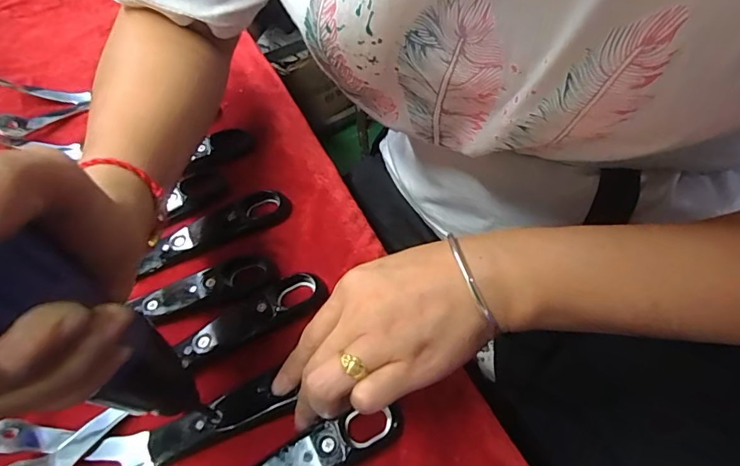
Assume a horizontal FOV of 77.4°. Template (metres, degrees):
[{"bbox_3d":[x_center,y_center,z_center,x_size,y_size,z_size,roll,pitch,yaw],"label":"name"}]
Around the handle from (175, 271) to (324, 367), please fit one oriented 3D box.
[{"bbox_3d":[-0.078,0.056,0.306,0.099,0.009,0.031,-27,58,-14],"label":"handle"}]

